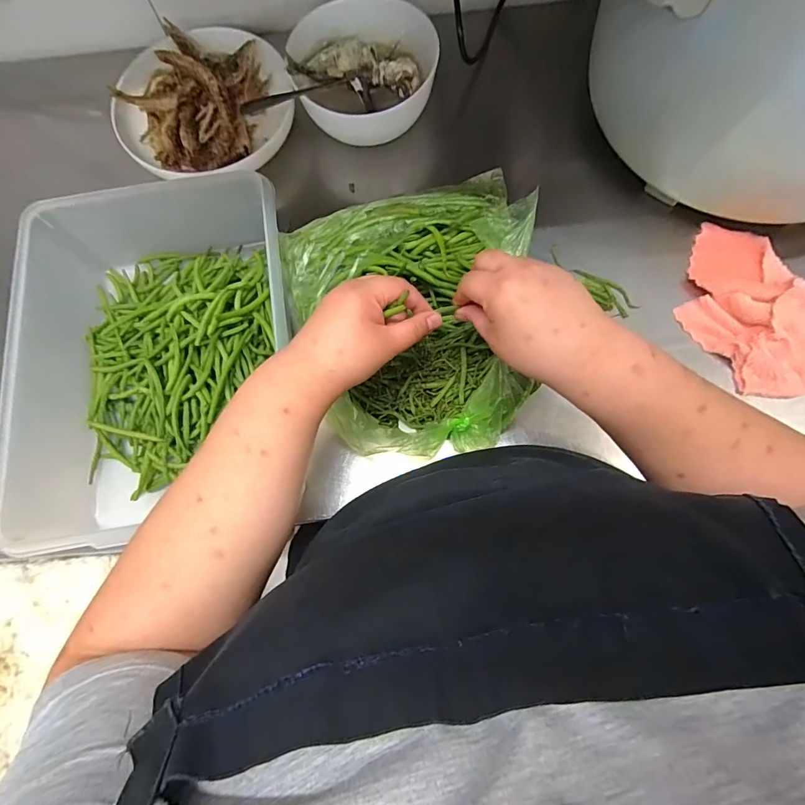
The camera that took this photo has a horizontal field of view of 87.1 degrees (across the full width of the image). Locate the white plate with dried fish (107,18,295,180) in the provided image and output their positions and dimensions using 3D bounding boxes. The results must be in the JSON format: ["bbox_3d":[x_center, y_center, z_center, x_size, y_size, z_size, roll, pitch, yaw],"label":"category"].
[{"bbox_3d":[-0.252,-0.388,0.544,0.211,0.065,0.198,0,76,2],"label":"white plate with dried fish"}]

